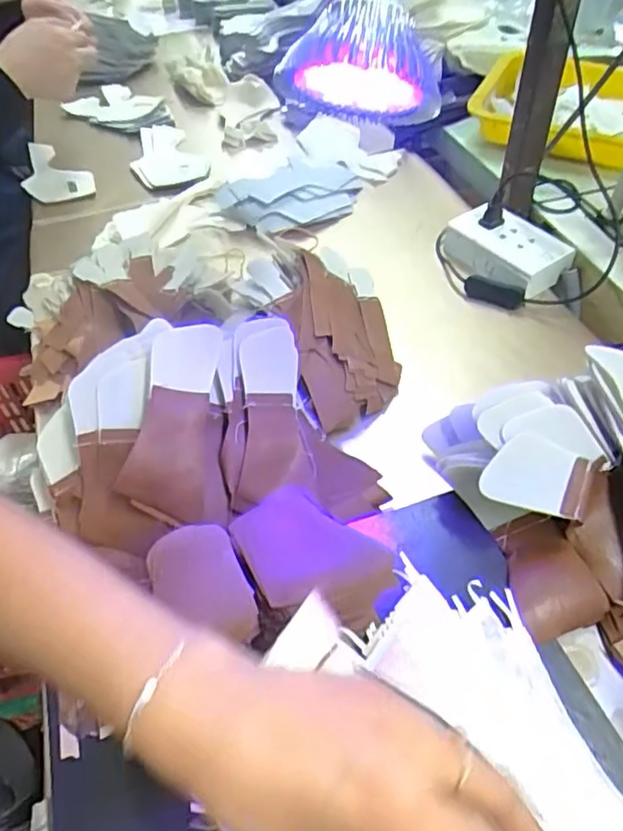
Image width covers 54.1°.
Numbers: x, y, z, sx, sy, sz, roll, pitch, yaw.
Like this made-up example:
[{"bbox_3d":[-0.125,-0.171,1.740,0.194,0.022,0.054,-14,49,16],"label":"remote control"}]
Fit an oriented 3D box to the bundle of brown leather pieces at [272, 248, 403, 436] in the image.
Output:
[{"bbox_3d":[0.029,-0.072,0.570,0.106,0.060,0.198,-10,49,-4],"label":"bundle of brown leather pieces"}]

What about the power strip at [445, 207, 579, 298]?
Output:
[{"bbox_3d":[0.208,-0.182,0.665,0.087,0.035,0.128,-29,53,-19],"label":"power strip"}]

